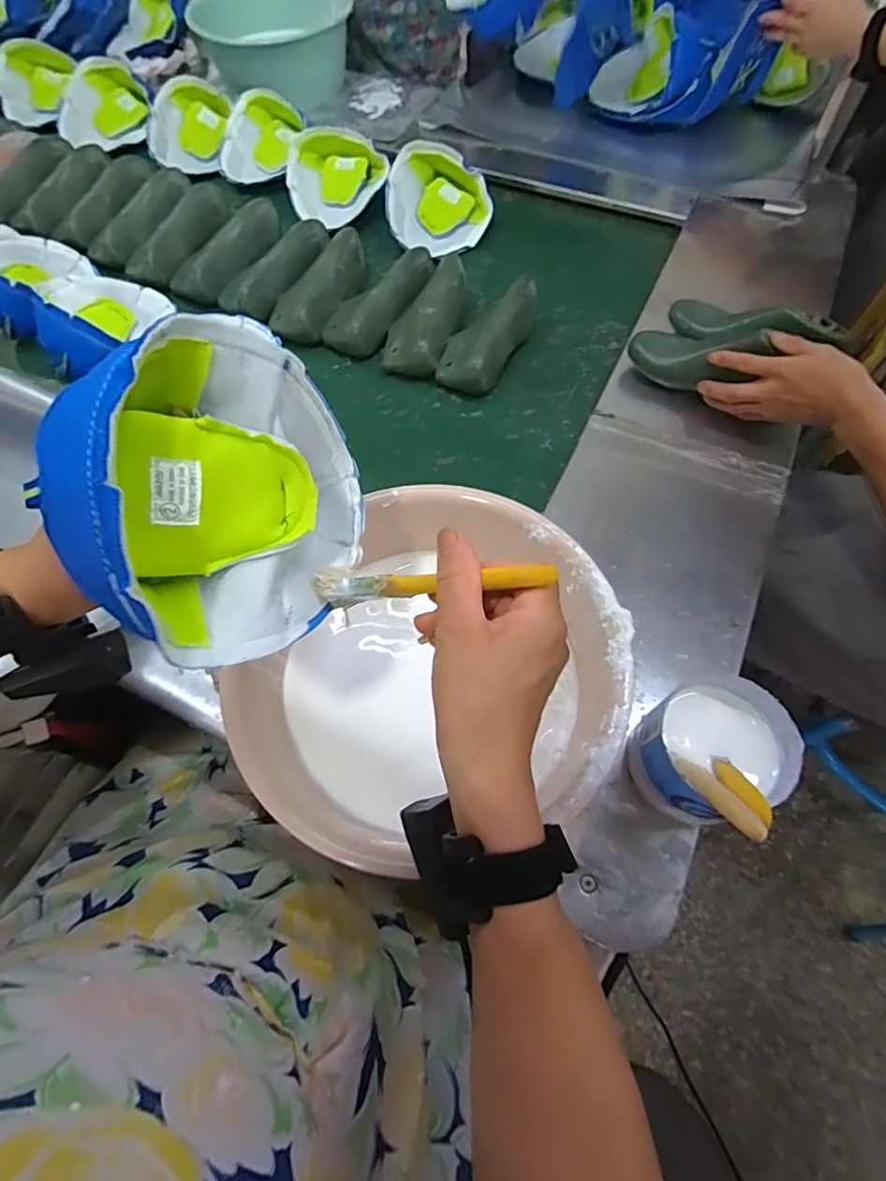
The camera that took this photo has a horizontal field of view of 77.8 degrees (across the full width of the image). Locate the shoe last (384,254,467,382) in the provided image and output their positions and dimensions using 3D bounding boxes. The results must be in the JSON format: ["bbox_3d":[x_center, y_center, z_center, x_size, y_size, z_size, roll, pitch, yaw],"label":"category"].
[{"bbox_3d":[-0.020,-0.401,0.797,0.094,0.059,0.204,17,66,11],"label":"shoe last"}]

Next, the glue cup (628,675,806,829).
[{"bbox_3d":[0.214,0.132,0.450,0.109,0.086,0.098,-24,65,-8],"label":"glue cup"}]

